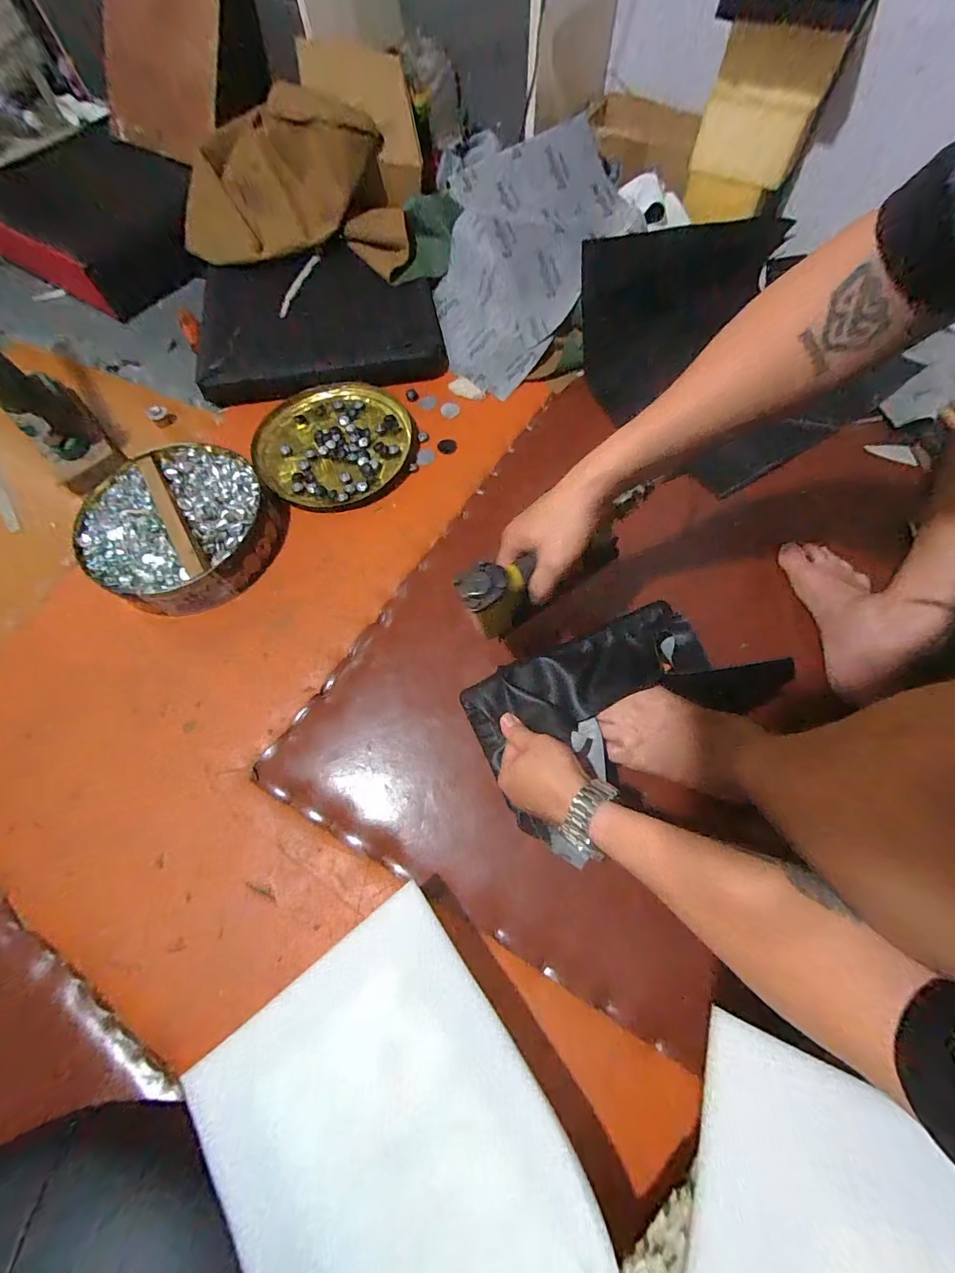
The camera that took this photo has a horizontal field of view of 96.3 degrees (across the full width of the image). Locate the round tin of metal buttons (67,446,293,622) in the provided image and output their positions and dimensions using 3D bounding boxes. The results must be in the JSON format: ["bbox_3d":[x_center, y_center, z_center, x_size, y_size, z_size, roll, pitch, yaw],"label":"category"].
[{"bbox_3d":[-0.425,-0.161,0.624,0.247,0.053,0.250,0,69,0],"label":"round tin of metal buttons"}]

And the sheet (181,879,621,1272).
[{"bbox_3d":[-0.049,0.445,0.333,0.242,0.025,0.369,-34,65,-18],"label":"sheet"}]

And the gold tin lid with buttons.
[{"bbox_3d":[-0.232,-0.318,0.704,0.252,0.012,0.250,0,69,0],"label":"gold tin lid with buttons"}]

